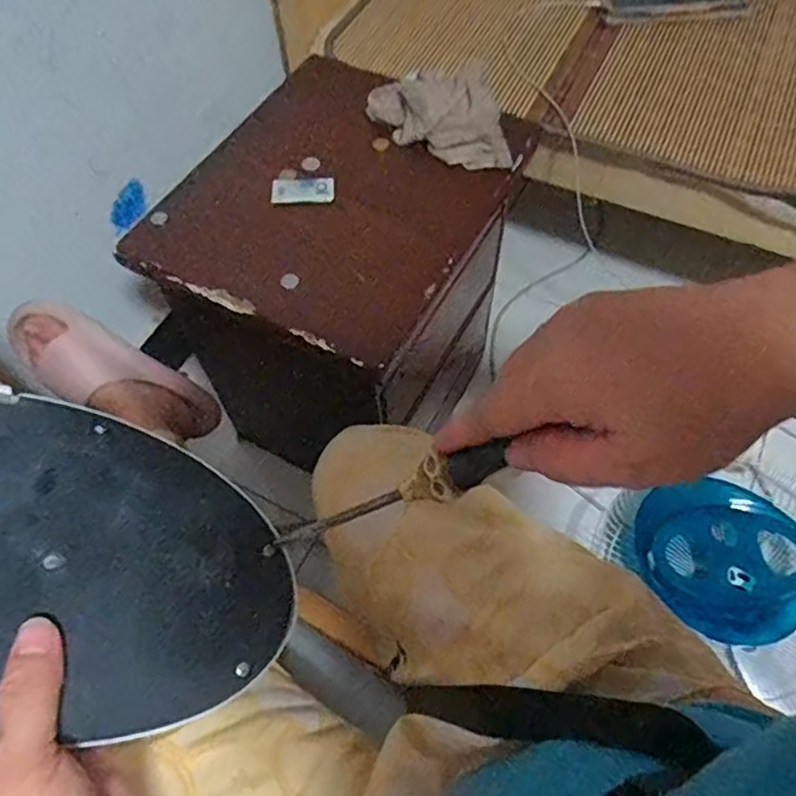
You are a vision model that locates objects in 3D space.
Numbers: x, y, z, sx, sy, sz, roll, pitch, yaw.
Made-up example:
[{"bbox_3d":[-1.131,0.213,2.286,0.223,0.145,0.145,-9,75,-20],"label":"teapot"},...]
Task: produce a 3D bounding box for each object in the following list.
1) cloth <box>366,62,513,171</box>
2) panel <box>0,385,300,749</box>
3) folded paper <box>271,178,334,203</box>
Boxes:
[{"bbox_3d":[0.045,-0.318,0.709,0.179,0.054,0.084,16,61,10],"label":"cloth"},{"bbox_3d":[-0.154,0.071,0.277,0.227,0.007,0.135,26,58,-26],"label":"panel"},{"bbox_3d":[-0.104,-0.230,0.698,0.068,0.006,0.034,1,60,2],"label":"folded paper"}]

